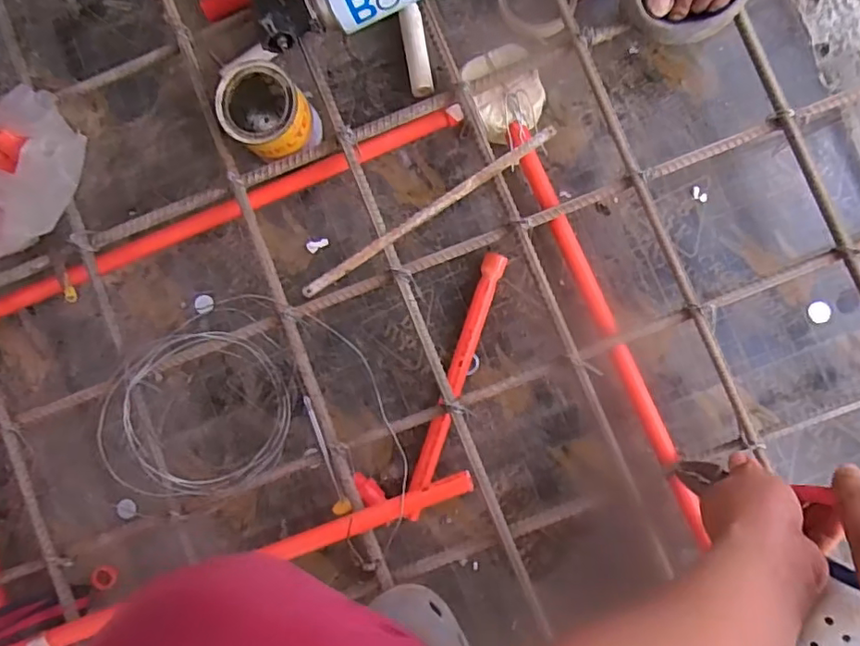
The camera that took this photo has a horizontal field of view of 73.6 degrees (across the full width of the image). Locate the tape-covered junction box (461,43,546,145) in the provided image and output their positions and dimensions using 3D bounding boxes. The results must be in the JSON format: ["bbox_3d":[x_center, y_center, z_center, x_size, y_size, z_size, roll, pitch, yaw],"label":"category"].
[{"bbox_3d":[0.090,-0.255,0.645,0.101,0.058,0.094,-25,86,2],"label":"tape-covered junction box"}]

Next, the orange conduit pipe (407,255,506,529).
[{"bbox_3d":[0.027,0.069,0.644,0.023,0.027,0.301,19,89,4],"label":"orange conduit pipe"}]

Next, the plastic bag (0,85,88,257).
[{"bbox_3d":[-0.457,-0.166,0.618,0.190,0.056,0.155,-20,86,3],"label":"plastic bag"}]

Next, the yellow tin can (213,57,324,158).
[{"bbox_3d":[-0.175,-0.226,0.635,0.102,0.105,0.087,44,91,4],"label":"yellow tin can"}]

